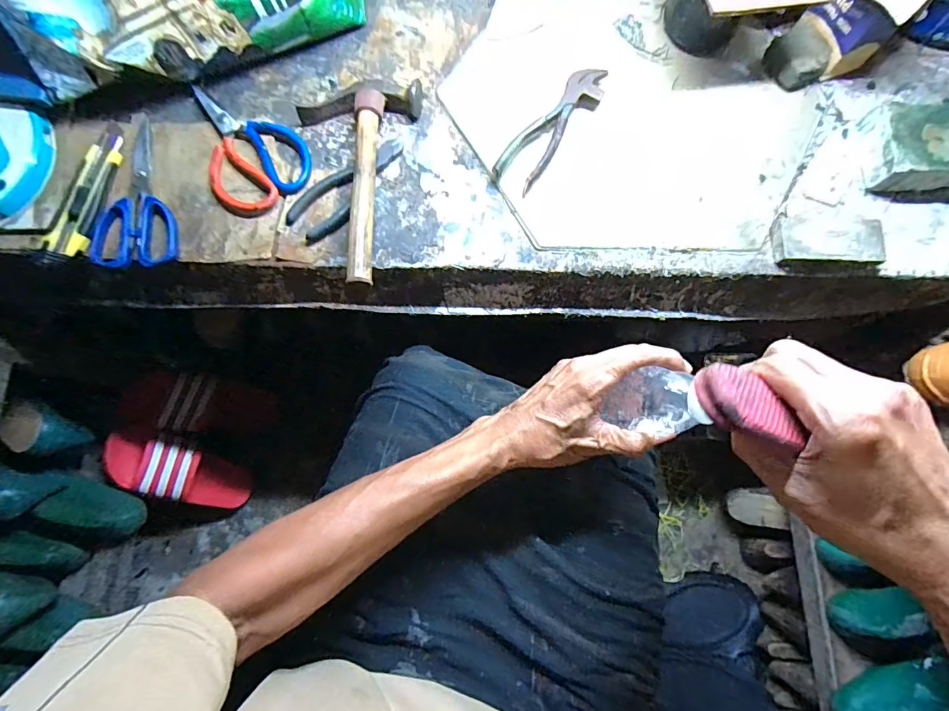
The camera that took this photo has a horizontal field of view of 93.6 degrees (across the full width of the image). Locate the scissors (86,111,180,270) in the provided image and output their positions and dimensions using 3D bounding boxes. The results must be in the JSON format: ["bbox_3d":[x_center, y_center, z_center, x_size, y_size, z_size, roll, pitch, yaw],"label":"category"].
[{"bbox_3d":[-0.366,-0.178,0.475,0.083,0.011,0.179,-9,79,-3],"label":"scissors"}]

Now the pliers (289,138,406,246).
[{"bbox_3d":[-0.139,-0.188,0.490,0.058,0.008,0.153,42,81,7],"label":"pliers"}]

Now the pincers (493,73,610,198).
[{"bbox_3d":[0.092,-0.266,0.511,0.048,0.022,0.188,35,80,6],"label":"pincers"}]

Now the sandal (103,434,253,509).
[{"bbox_3d":[-0.529,0.214,0.824,0.073,0.266,0.096,19,75,45],"label":"sandal"}]

